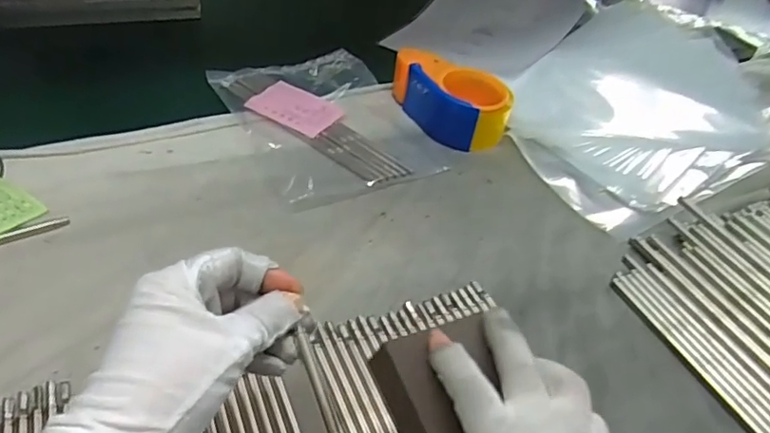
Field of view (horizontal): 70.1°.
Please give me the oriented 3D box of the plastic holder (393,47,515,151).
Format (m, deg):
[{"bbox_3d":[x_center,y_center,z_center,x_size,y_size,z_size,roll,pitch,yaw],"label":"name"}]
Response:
[{"bbox_3d":[0.077,-0.138,0.625,0.076,0.053,0.140,-24,51,-30],"label":"plastic holder"}]

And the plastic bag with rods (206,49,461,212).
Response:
[{"bbox_3d":[-0.067,-0.117,0.608,0.181,0.019,0.255,-18,48,-25],"label":"plastic bag with rods"}]

